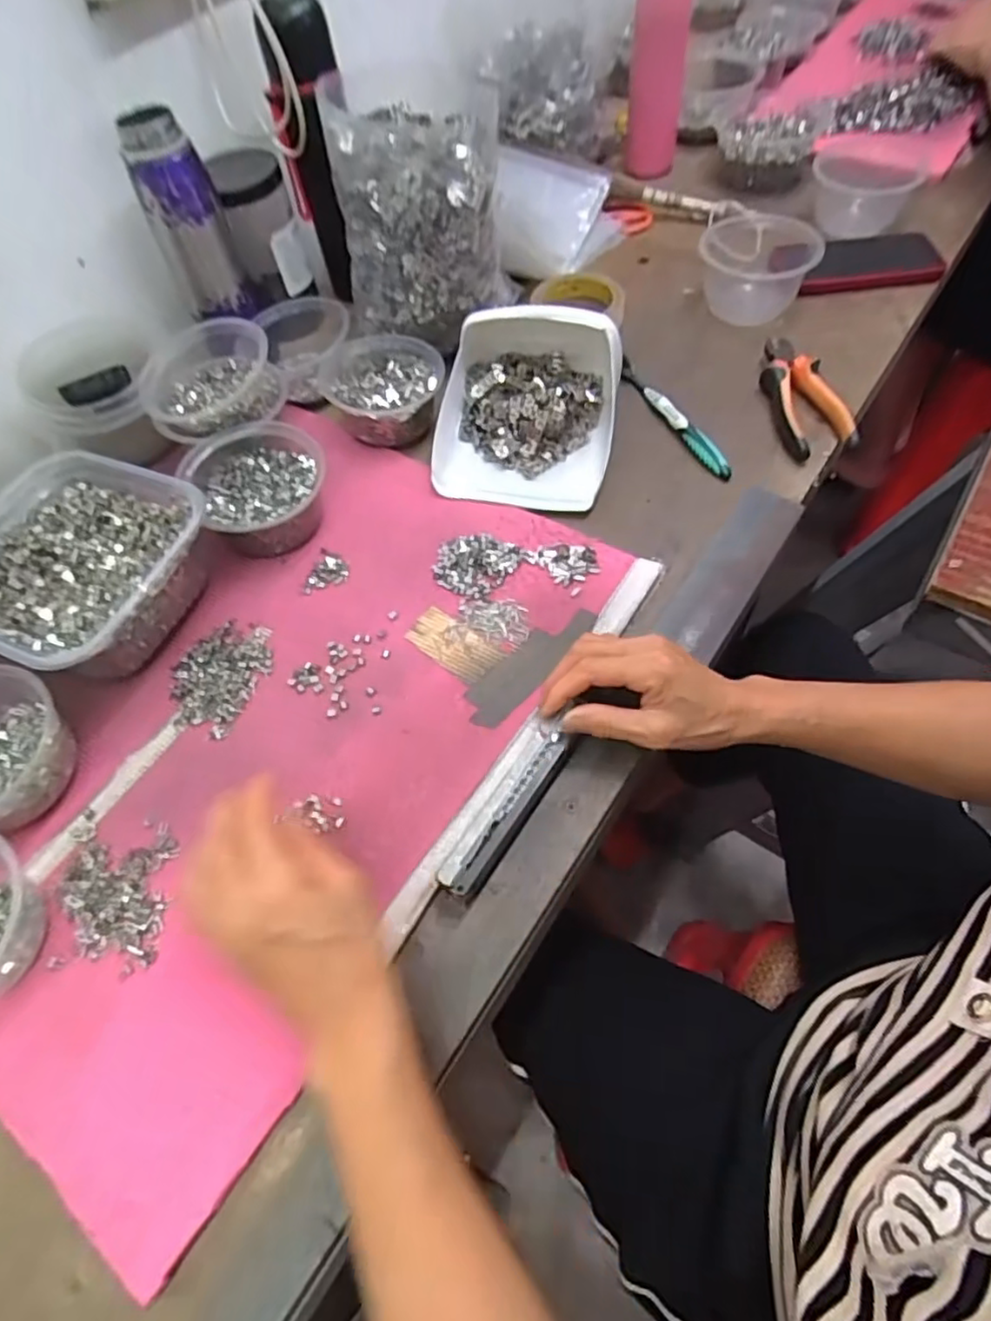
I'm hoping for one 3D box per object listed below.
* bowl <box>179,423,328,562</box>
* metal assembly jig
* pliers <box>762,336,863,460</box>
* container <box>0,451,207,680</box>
[{"bbox_3d":[-0.193,-0.140,0.552,0.104,0.056,0.113,-3,58,4],"label":"bowl"},{"bbox_3d":[0.006,0.092,0.420,0.030,0.022,0.120,30,67,18],"label":"metal assembly jig"},{"bbox_3d":[0.283,-0.247,0.612,0.052,0.032,0.153,-5,58,3],"label":"pliers"},{"bbox_3d":[-0.321,-0.067,0.512,0.175,0.071,0.168,19,64,14],"label":"container"}]

